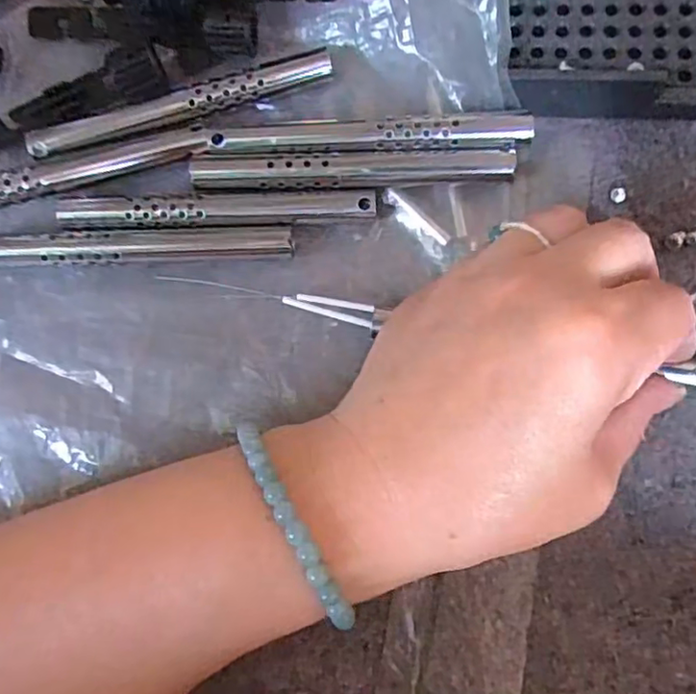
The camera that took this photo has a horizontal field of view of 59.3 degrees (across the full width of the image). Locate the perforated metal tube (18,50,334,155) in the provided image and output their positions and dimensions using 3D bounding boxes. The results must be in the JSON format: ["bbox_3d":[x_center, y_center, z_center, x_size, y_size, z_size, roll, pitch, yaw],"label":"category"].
[{"bbox_3d":[-0.057,-0.085,0.211,0.105,0.010,0.010,-18,83,0],"label":"perforated metal tube"}]

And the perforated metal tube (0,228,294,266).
[{"bbox_3d":[-0.073,-0.034,0.208,0.104,0.010,0.010,-3,83,2],"label":"perforated metal tube"}]

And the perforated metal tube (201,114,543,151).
[{"bbox_3d":[0.005,-0.072,0.204,0.107,0.009,0.011,1,83,3],"label":"perforated metal tube"}]

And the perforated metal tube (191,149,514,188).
[{"bbox_3d":[0.001,-0.060,0.205,0.106,0.010,0.012,-1,83,3],"label":"perforated metal tube"}]

